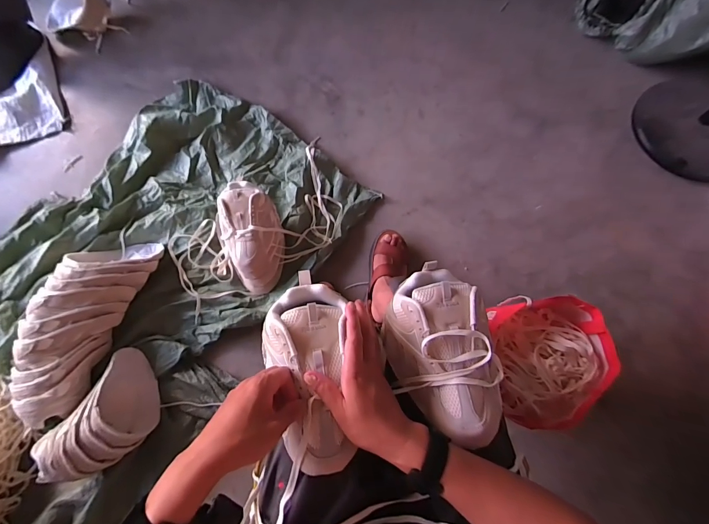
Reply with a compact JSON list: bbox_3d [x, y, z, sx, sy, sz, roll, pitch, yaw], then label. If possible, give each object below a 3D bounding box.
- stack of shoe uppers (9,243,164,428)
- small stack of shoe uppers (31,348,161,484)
[{"bbox_3d":[-0.672,0.132,0.839,0.180,0.141,0.451,19,74,3],"label":"stack of shoe uppers"},{"bbox_3d":[-0.555,0.353,0.783,0.154,0.126,0.272,27,75,6],"label":"small stack of shoe uppers"}]

